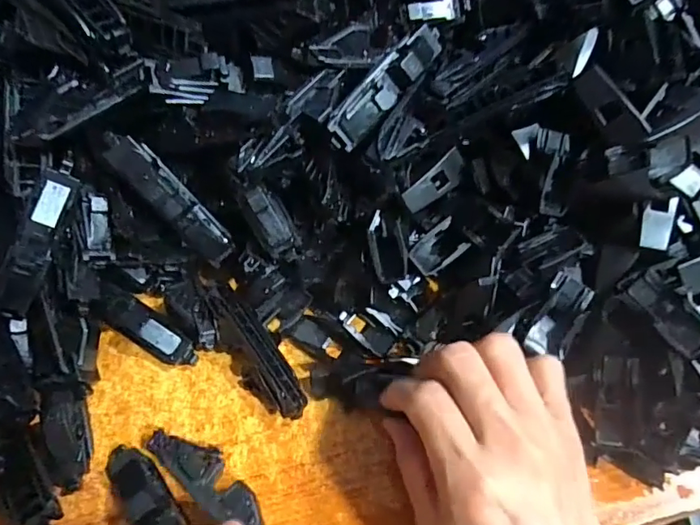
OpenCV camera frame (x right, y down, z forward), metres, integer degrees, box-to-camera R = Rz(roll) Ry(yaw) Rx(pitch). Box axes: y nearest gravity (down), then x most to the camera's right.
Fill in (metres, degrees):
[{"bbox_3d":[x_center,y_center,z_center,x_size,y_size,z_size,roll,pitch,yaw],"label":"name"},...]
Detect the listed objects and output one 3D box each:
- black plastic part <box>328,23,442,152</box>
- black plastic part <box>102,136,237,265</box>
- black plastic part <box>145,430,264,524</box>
[{"bbox_3d":[0.018,-0.085,0.240,0.020,0.015,0.078,33,68,16],"label":"black plastic part"},{"bbox_3d":[-0.084,-0.029,0.242,0.021,0.016,0.077,-50,116,-22],"label":"black plastic part"},{"bbox_3d":[-0.059,0.104,0.231,0.082,0.021,0.019,35,68,17],"label":"black plastic part"}]

